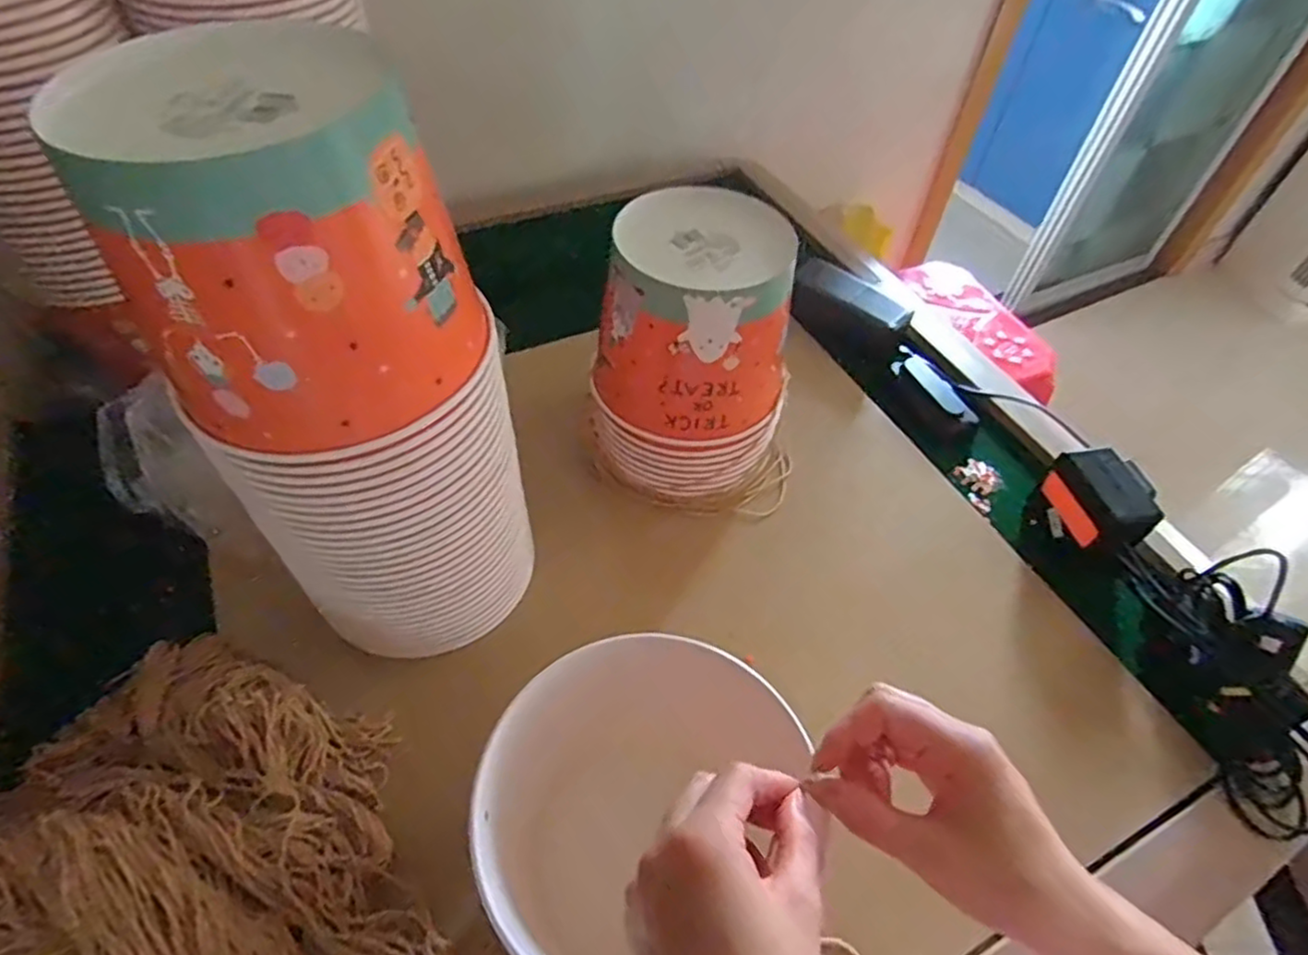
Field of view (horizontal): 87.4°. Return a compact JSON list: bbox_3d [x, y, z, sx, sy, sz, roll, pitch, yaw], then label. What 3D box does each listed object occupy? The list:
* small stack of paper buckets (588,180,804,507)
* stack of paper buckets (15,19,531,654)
[{"bbox_3d":[0.034,-0.096,0.545,0.147,0.206,0.135,13,51,7],"label":"small stack of paper buckets"},{"bbox_3d":[-0.157,-0.040,0.378,0.129,0.316,0.149,38,58,24],"label":"stack of paper buckets"}]

